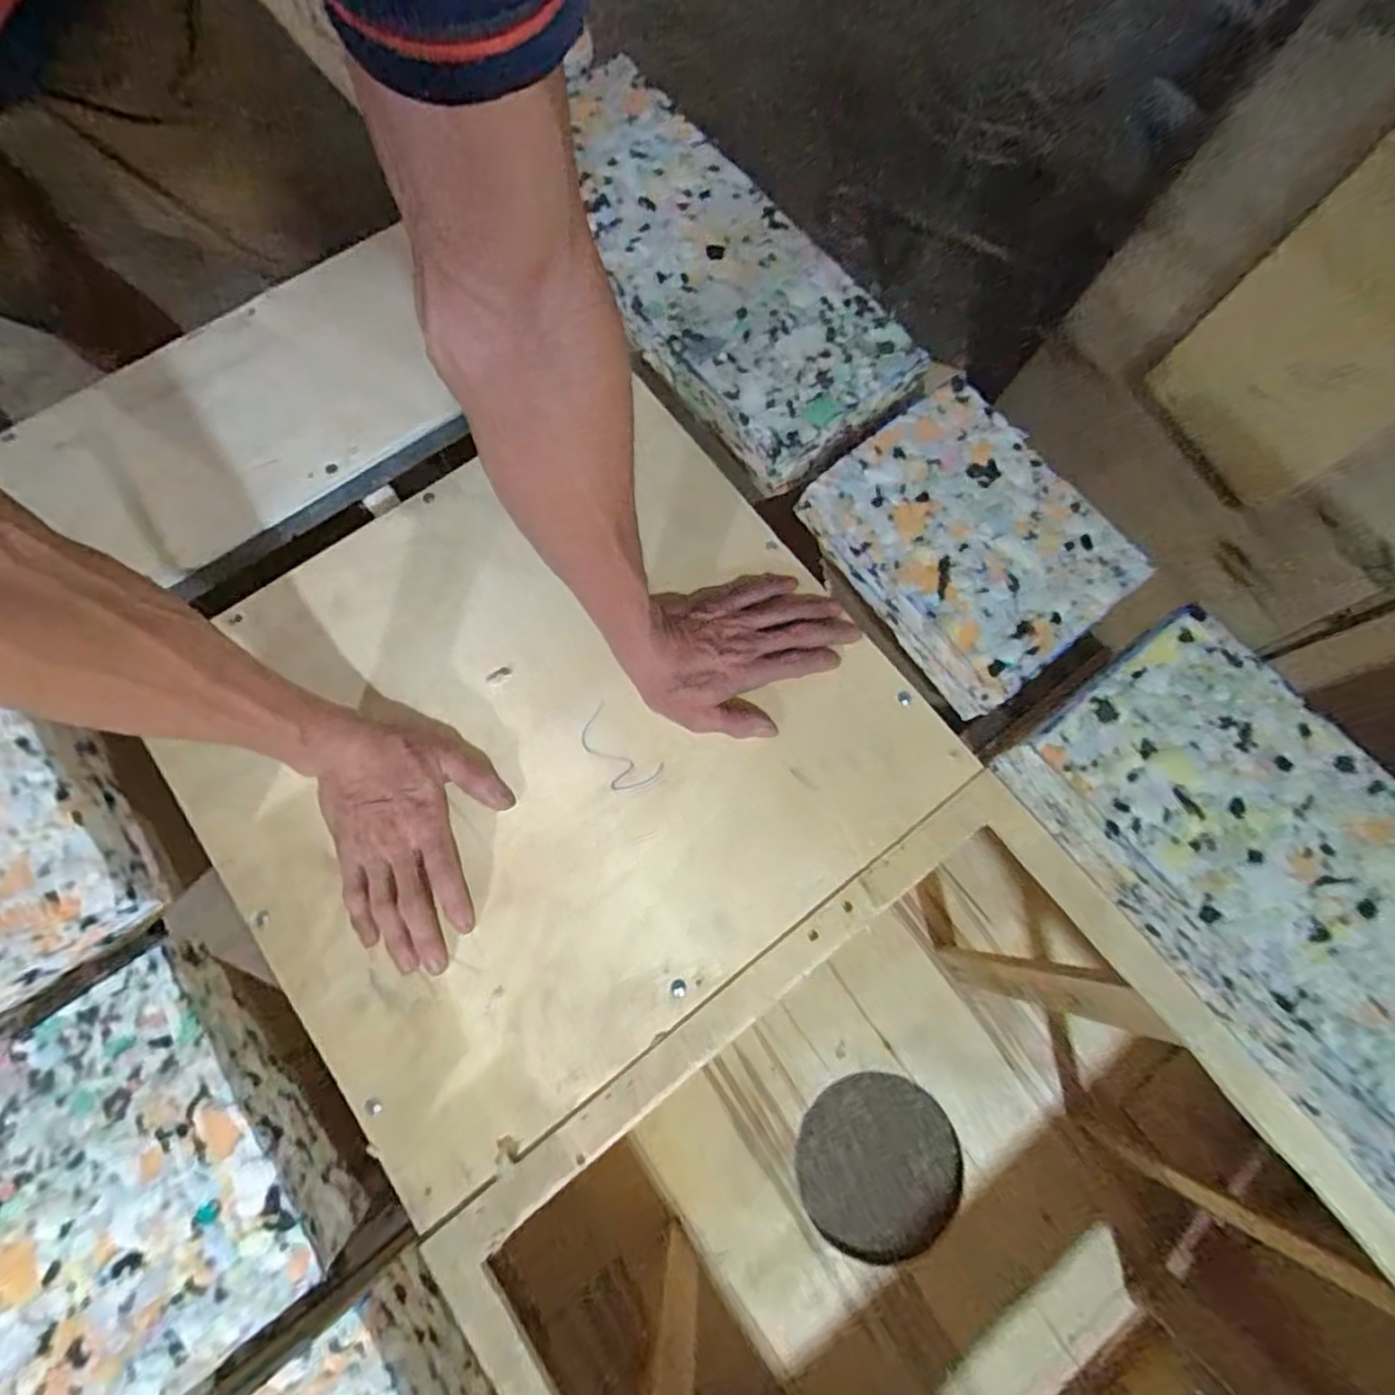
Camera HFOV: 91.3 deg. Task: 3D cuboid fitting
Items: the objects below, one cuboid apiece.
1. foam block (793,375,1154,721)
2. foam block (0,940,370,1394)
[{"bbox_3d":[0.206,-0.117,0.533,0.160,0.073,0.214,-38,78,-10],"label":"foam block"},{"bbox_3d":[-0.337,0.294,0.422,0.171,0.074,0.220,-36,77,-9],"label":"foam block"}]

